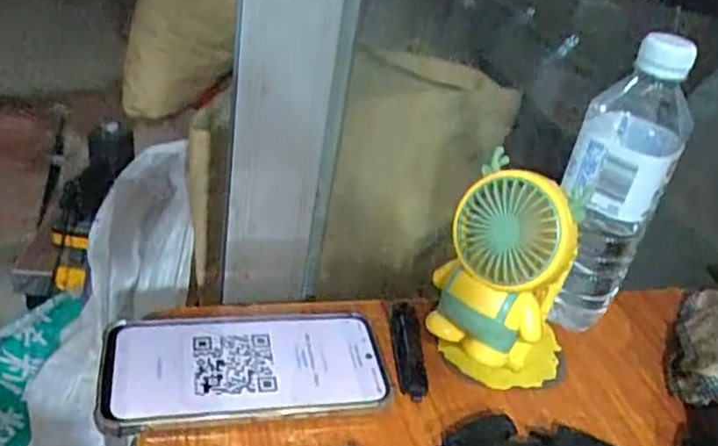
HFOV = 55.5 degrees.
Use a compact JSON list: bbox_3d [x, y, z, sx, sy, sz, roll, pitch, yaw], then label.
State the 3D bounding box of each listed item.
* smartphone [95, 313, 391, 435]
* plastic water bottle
[{"bbox_3d":[-0.068,0.085,0.414,0.165,0.009,0.082,-1,36,-16],"label":"smartphone"},{"bbox_3d":[0.173,-0.021,0.473,0.064,0.209,0.071,24,35,19],"label":"plastic water bottle"}]

